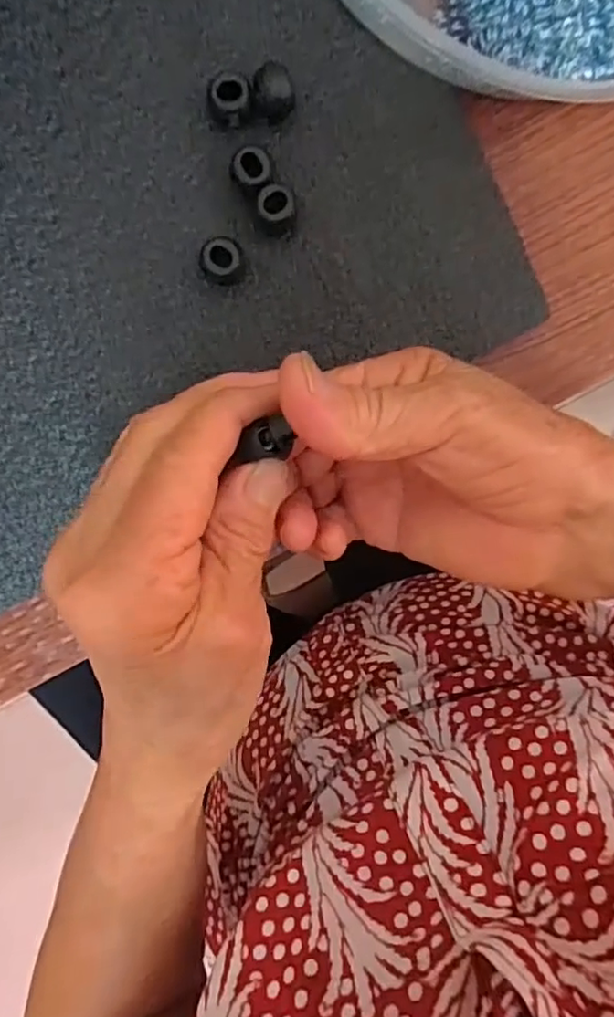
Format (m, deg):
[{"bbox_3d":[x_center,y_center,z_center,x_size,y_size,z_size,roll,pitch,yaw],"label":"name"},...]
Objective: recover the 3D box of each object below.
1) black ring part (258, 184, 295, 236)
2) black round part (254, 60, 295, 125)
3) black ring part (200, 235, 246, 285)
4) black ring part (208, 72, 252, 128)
[{"bbox_3d":[-0.012,-0.119,0.235,0.014,0.014,0.015,0,99,-3],"label":"black ring part"},{"bbox_3d":[-0.012,-0.159,0.228,0.015,0.017,0.016,0,99,-3],"label":"black round part"},{"bbox_3d":[-0.034,-0.099,0.237,0.017,0.013,0.016,-6,99,-2],"label":"black ring part"},{"bbox_3d":[-0.030,-0.158,0.229,0.016,0.015,0.015,0,99,-3],"label":"black ring part"}]

